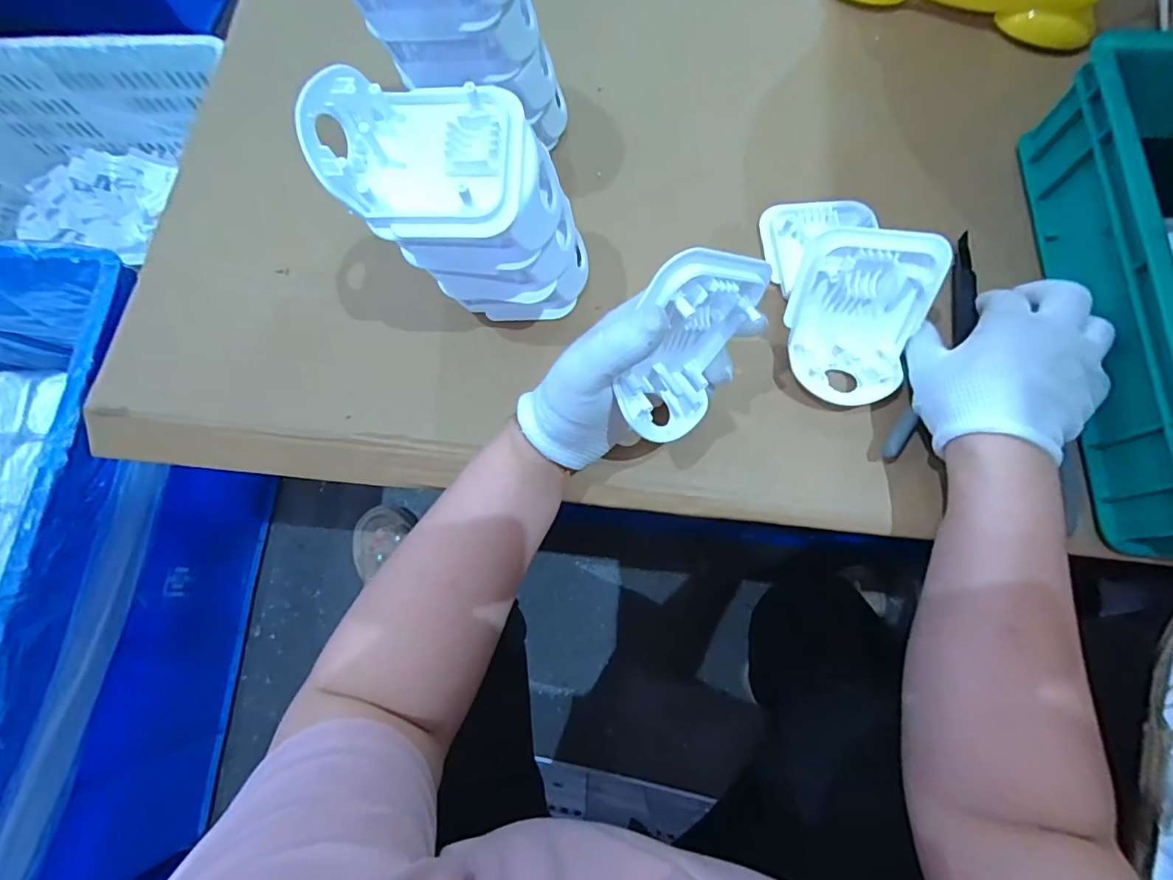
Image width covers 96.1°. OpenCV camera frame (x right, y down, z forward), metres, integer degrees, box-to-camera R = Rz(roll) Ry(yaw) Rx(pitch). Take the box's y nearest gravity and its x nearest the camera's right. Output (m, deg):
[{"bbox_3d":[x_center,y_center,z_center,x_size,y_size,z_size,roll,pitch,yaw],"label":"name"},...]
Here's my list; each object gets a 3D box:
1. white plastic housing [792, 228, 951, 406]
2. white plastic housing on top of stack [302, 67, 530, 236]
[{"bbox_3d":[0.179,-0.077,0.338,0.084,0.100,0.036,4,38,2],"label":"white plastic housing"},{"bbox_3d":[-0.085,-0.154,0.277,0.107,0.038,0.088,4,75,2],"label":"white plastic housing on top of stack"}]

